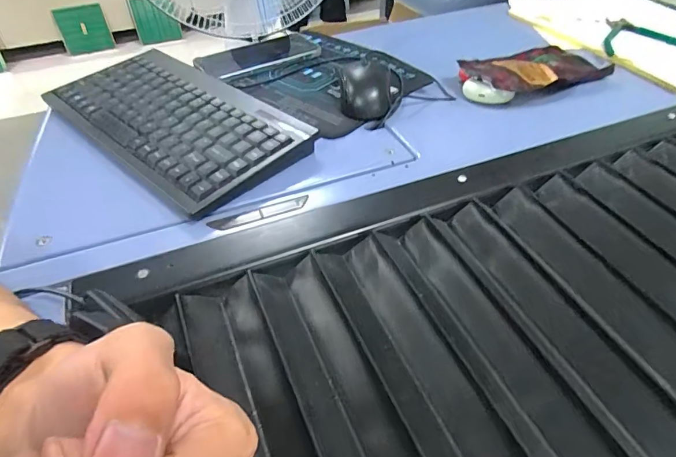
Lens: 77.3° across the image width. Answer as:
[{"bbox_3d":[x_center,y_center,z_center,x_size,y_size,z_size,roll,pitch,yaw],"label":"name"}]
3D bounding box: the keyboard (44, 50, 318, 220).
[{"bbox_3d":[-0.166,-0.108,0.429,0.273,0.027,0.138,31,53,28],"label":"keyboard"}]

